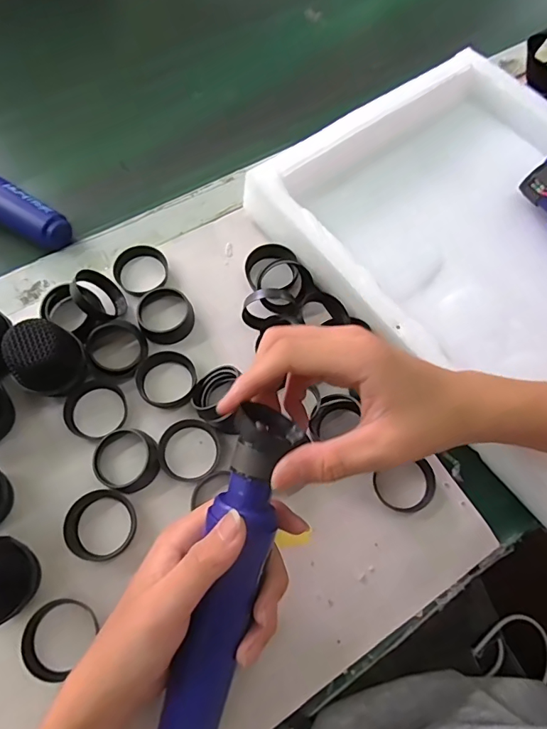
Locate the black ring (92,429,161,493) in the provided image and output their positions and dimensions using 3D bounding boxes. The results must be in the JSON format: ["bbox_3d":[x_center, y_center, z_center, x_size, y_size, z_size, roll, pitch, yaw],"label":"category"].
[{"bbox_3d":[-0.102,0.067,0.322,0.046,0.015,0.041,19,68,4],"label":"black ring"}]

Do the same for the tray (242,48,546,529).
[{"bbox_3d":[0.204,-0.099,0.380,0.301,0.051,0.362,-37,75,-16],"label":"tray"}]

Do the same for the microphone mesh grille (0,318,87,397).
[{"bbox_3d":[-0.155,-0.001,0.320,0.041,0.057,0.037,-22,71,-12],"label":"microphone mesh grille"}]

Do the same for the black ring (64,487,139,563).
[{"bbox_3d":[-0.114,0.106,0.304,0.042,0.018,0.043,1,68,-3],"label":"black ring"}]

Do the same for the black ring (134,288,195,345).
[{"bbox_3d":[-0.087,-0.042,0.365,0.043,0.013,0.047,1,68,-3],"label":"black ring"}]

